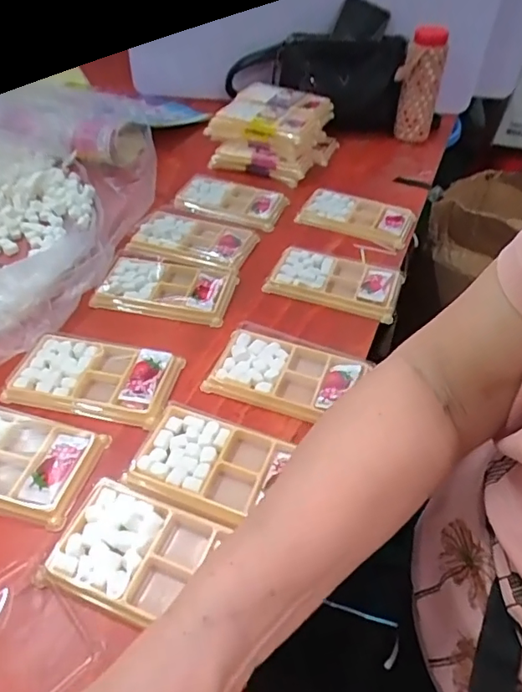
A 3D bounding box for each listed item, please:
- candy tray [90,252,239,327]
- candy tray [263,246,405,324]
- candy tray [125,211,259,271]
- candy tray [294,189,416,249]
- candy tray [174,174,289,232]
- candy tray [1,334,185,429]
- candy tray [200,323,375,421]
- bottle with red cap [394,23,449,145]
[{"bbox_3d":[-0.098,-0.065,0.534,0.134,0.018,0.084,10,45,8],"label":"candy tray"},{"bbox_3d":[0.081,-0.071,0.549,0.135,0.016,0.082,15,46,12],"label":"candy tray"},{"bbox_3d":[-0.079,-0.123,0.592,0.130,0.017,0.090,13,46,10],"label":"candy tray"},{"bbox_3d":[0.122,-0.165,0.646,0.138,0.015,0.079,20,47,17],"label":"candy tray"},{"bbox_3d":[-0.036,-0.191,0.661,0.131,0.023,0.102,11,45,8],"label":"candy tray"},{"bbox_3d":[-0.143,0.030,0.443,0.133,0.023,0.072,9,45,7],"label":"candy tray"},{"bbox_3d":[0.021,0.025,0.454,0.126,0.019,0.078,14,46,12],"label":"candy tray"},{"bbox_3d":[0.245,-0.405,0.794,0.067,0.152,0.054,15,46,13],"label":"bottle with red cap"}]

